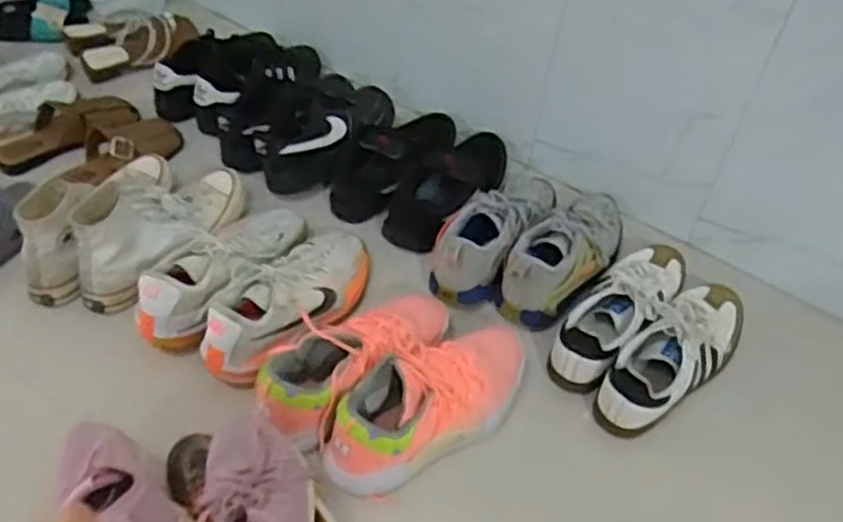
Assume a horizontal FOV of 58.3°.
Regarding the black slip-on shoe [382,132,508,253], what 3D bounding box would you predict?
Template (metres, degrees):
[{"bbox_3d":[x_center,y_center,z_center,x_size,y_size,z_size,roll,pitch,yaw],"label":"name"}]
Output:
[{"bbox_3d":[0.058,-0.142,1.251,0.121,0.105,0.292,24,49,18],"label":"black slip-on shoe"}]

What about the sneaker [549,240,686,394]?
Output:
[{"bbox_3d":[0.292,0.065,1.096,0.103,0.090,0.312,30,52,23],"label":"sneaker"}]

